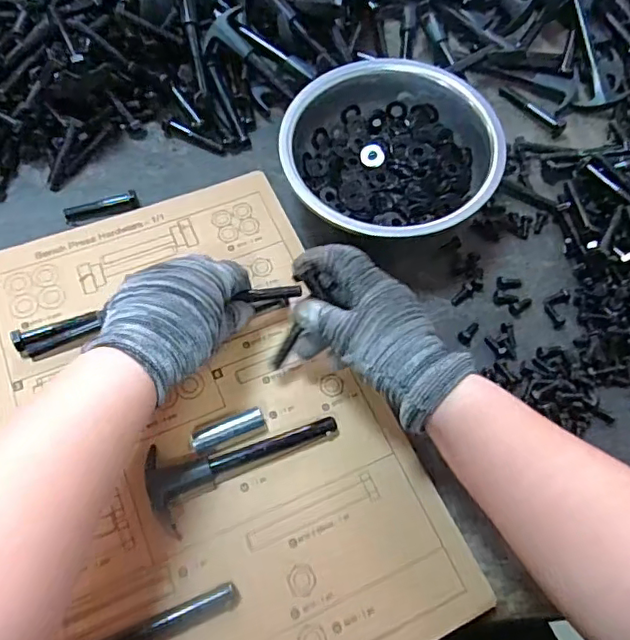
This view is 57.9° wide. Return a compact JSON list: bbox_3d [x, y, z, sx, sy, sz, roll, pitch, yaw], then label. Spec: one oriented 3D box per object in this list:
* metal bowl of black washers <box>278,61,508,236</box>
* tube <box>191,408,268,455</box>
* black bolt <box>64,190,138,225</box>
[{"bbox_3d":[0.058,-0.133,0.467,0.161,0.072,0.161,1,64,-3],"label":"metal bowl of black washers"},{"bbox_3d":[-0.059,0.077,0.392,0.051,0.011,0.018,-17,67,-11],"label":"tube"},{"bbox_3d":[-0.178,-0.093,0.478,0.059,0.014,0.016,-22,68,-13],"label":"black bolt"}]

